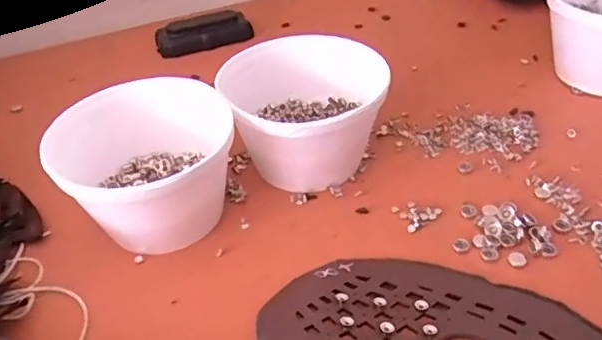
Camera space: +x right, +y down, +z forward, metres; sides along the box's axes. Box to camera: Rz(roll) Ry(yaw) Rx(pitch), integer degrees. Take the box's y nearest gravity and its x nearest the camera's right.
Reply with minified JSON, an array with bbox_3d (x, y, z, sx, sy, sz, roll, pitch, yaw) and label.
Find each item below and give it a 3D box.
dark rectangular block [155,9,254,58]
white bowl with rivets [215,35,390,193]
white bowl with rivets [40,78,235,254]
[{"bbox_3d":[-0.111,-0.159,0.648,0.108,0.035,0.026,-17,40,-13],"label":"dark rectangular block"},{"bbox_3d":[0.007,-0.041,0.450,0.121,0.077,0.112,-13,40,-9],"label":"white bowl with rivets"},{"bbox_3d":[-0.110,-0.002,0.416,0.134,0.077,0.106,-20,41,-16],"label":"white bowl with rivets"}]

